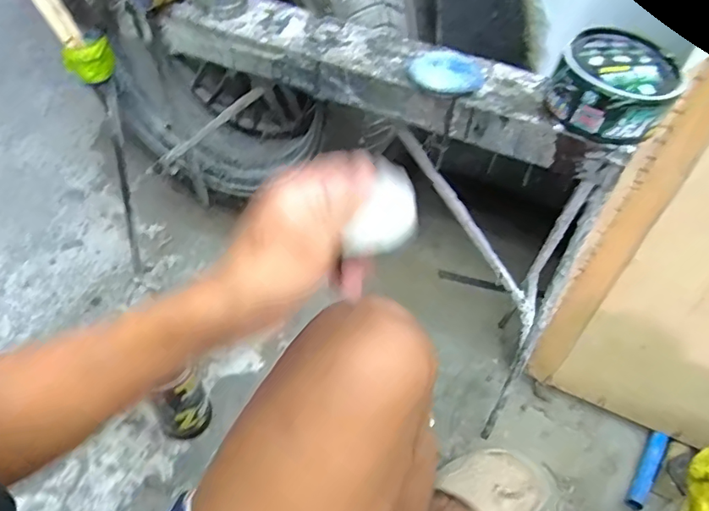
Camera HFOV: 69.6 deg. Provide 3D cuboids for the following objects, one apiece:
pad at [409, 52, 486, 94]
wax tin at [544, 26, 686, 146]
[{"bbox_3d":[0.103,-0.205,0.563,0.081,0.013,0.078,11,51,4],"label":"pad"},{"bbox_3d":[0.264,-0.175,0.523,0.111,0.058,0.116,3,51,-3],"label":"wax tin"}]

